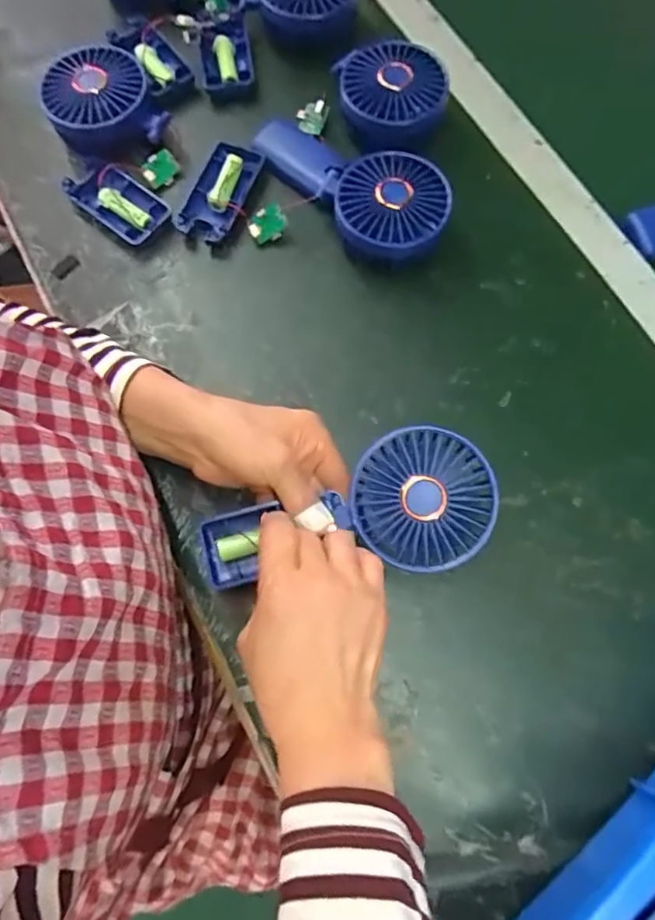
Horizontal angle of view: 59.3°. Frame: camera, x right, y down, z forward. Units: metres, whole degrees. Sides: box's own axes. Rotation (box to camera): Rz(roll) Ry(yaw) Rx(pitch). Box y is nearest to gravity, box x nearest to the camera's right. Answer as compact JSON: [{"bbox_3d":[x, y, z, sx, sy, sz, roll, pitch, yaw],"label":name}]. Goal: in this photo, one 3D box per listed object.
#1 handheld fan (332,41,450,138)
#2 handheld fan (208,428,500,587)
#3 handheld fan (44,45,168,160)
[{"bbox_3d":[0.050,-0.310,0.491,0.101,0.041,0.085,15,74,4],"label":"handheld fan"},{"bbox_3d":[0.011,0.037,0.362,0.182,0.028,0.081,-13,72,7],"label":"handheld fan"},{"bbox_3d":[-0.192,-0.303,0.486,0.086,0.040,0.083,0,74,-1],"label":"handheld fan"}]

